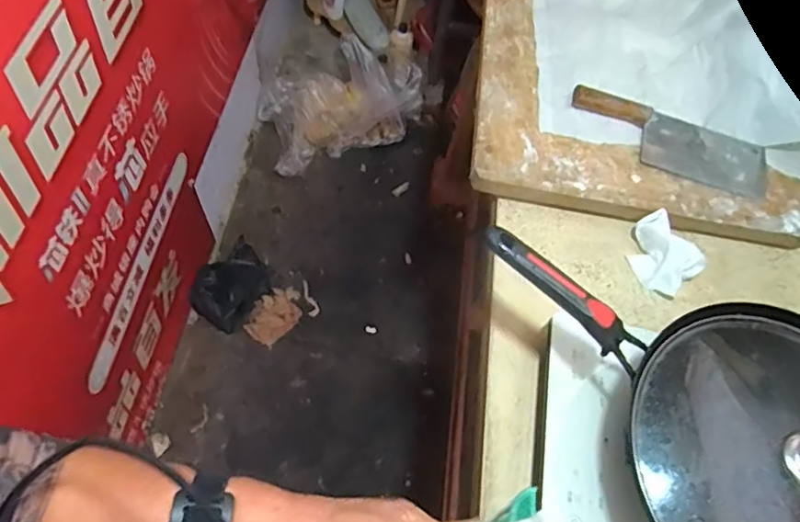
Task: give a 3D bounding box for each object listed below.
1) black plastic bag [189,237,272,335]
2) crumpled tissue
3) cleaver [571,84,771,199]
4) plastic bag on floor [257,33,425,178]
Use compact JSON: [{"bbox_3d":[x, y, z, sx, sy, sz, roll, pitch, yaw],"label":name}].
[{"bbox_3d":[-0.423,0.063,1.487,0.162,0.075,0.220,36,65,14],"label":"black plastic bag"},{"bbox_3d":[0.343,-0.008,0.763,0.076,0.040,0.095,-33,69,-19],"label":"crumpled tissue"},{"bbox_3d":[0.386,-0.172,0.828,0.293,0.036,0.105,15,62,4],"label":"cleaver"},{"bbox_3d":[-0.166,-0.479,1.714,0.488,0.204,0.314,-18,65,-13],"label":"plastic bag on floor"}]

